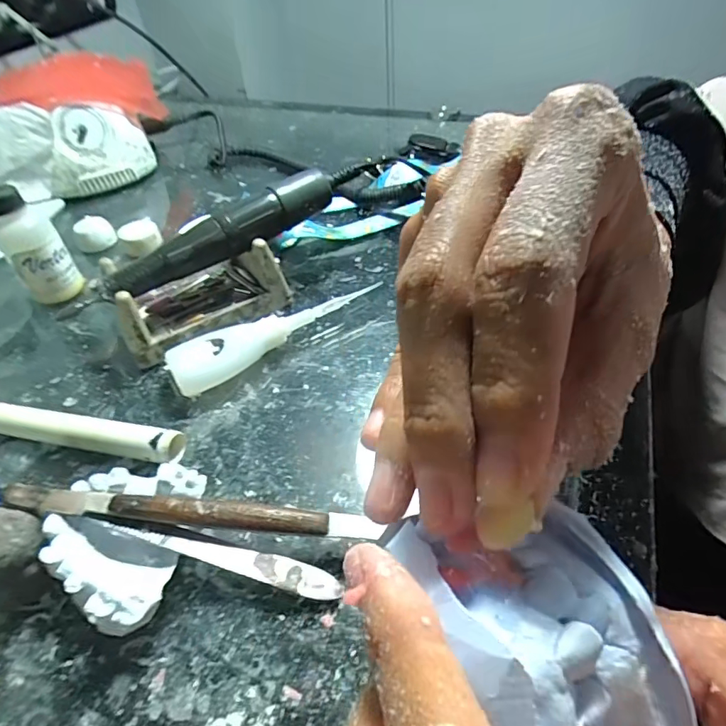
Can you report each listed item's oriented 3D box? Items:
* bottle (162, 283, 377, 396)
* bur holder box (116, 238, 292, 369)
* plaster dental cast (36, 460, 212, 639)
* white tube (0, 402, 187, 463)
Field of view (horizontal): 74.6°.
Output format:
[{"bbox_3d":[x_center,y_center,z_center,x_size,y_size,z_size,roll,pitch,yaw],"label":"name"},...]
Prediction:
[{"bbox_3d":[-0.047,-0.017,0.274,0.124,0.019,0.029,-24,49,-19],"label":"bottle"},{"bbox_3d":[-0.101,-0.046,0.291,0.098,0.041,0.056,-27,50,-22],"label":"bur holder box"},{"bbox_3d":[-0.094,0.070,0.187,0.048,0.025,0.063,4,46,7],"label":"plaster dental cast"},{"bbox_3d":[-0.156,0.032,0.235,0.146,0.016,0.016,7,46,10],"label":"white tube"}]

